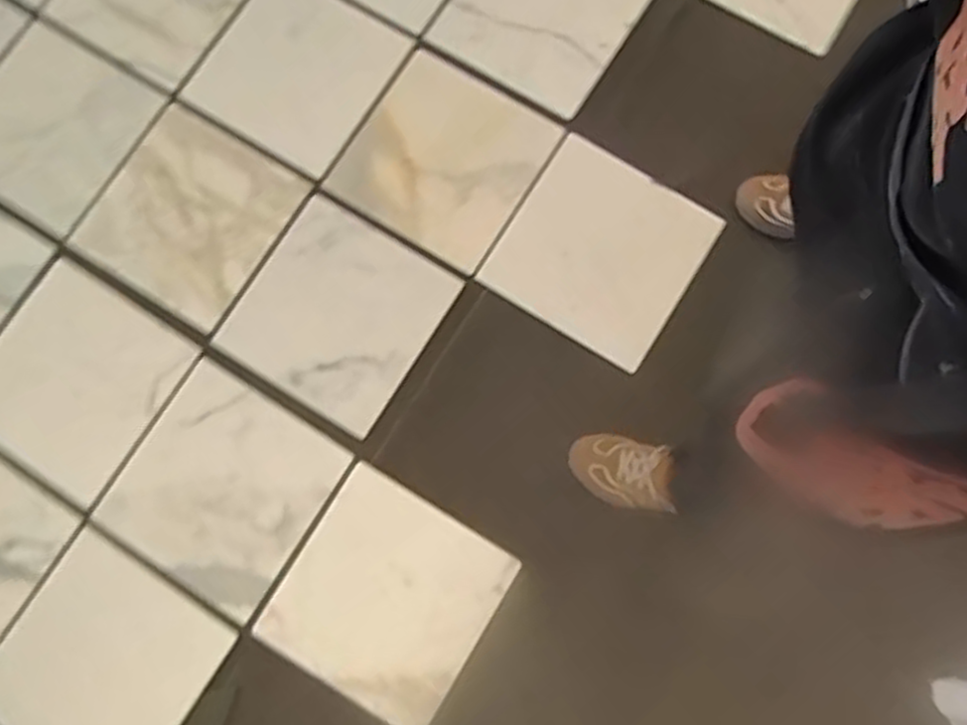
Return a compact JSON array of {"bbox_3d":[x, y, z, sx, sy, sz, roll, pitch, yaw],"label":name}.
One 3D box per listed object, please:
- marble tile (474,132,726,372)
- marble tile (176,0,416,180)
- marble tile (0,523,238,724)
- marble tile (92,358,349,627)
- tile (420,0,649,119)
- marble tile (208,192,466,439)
[{"bbox_3d":[0.208,-0.202,1.368,0.323,0.015,0.322,32,84,6],"label":"marble tile"},{"bbox_3d":[-0.375,-0.596,1.541,0.395,0.021,0.355,32,79,18],"label":"marble tile"},{"bbox_3d":[-0.607,0.478,1.210,0.310,0.019,0.314,32,81,7],"label":"marble tile"},{"bbox_3d":[-0.440,0.205,1.276,0.318,0.016,0.320,33,81,7],"label":"marble tile"},{"bbox_3d":[0.107,-0.681,1.483,0.339,0.011,0.319,33,86,13],"label":"tile"},{"bbox_3d":[-0.261,-0.092,1.361,0.326,0.016,0.332,32,81,7],"label":"marble tile"}]

